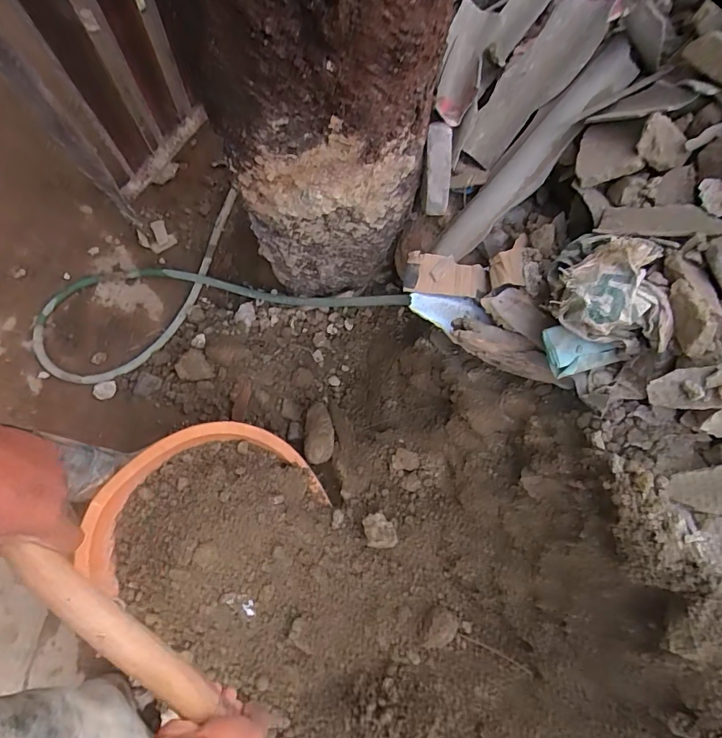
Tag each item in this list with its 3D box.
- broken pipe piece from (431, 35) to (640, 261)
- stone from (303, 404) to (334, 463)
[{"bbox_3d":[0.245,-0.307,0.674,0.075,0.036,0.366,47,109,15],"label":"broken pipe piece"},{"bbox_3d":[-0.085,0.122,0.931,0.058,0.047,0.129,-5,56,-1],"label":"stone"}]

